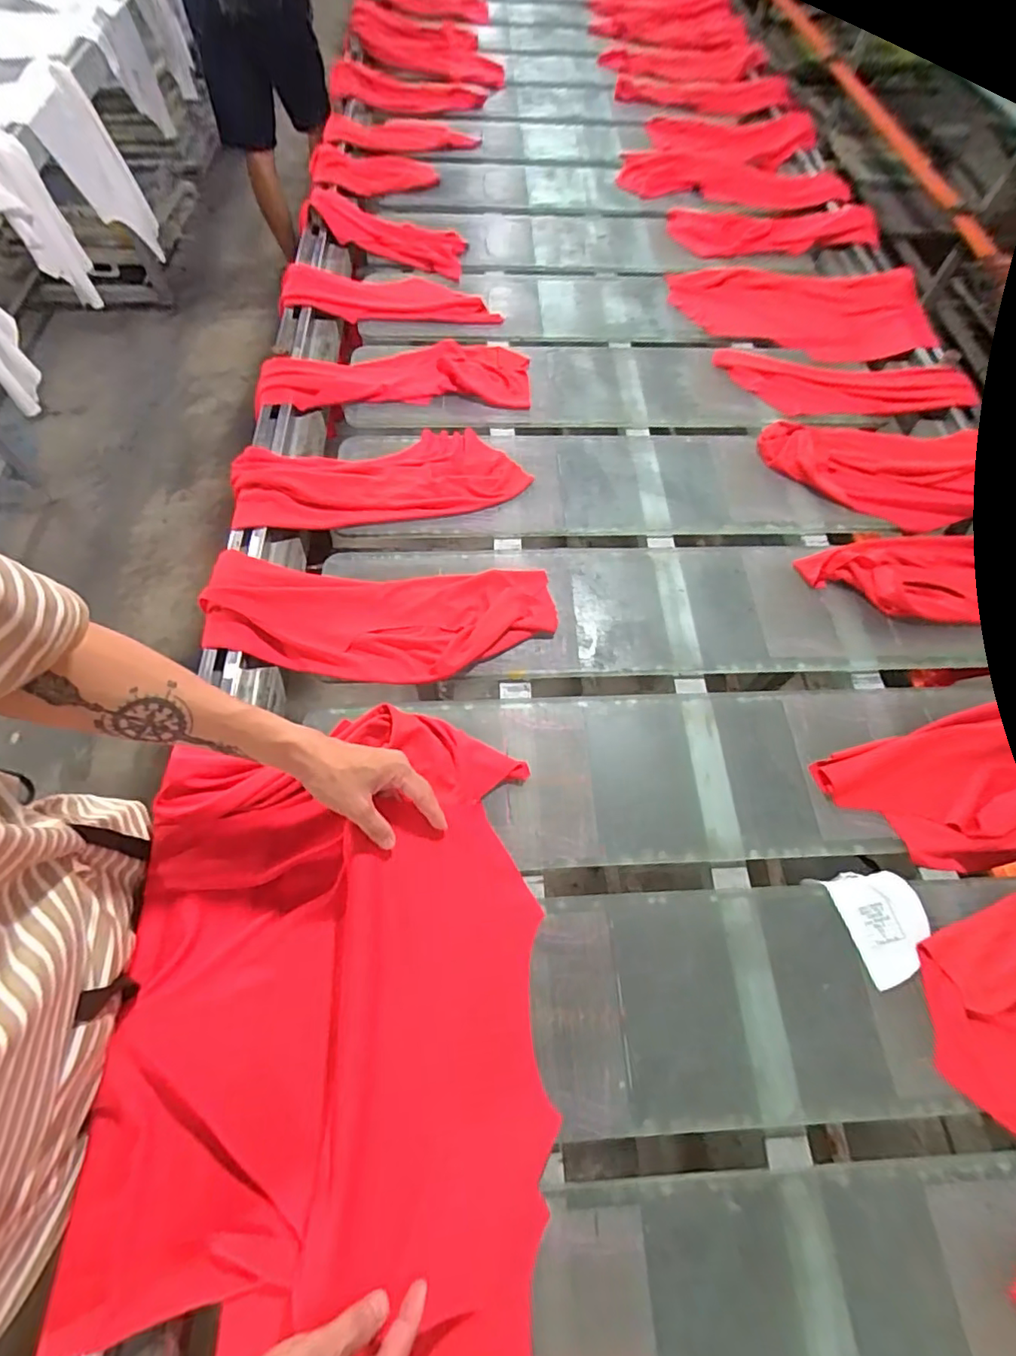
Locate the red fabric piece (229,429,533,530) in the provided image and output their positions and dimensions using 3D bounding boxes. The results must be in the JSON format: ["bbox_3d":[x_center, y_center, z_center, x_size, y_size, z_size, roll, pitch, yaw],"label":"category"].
[{"bbox_3d":[-0.189,-0.309,0.839,0.422,0.053,0.169,-11,62,-7],"label":"red fabric piece"}]

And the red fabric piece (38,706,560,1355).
[{"bbox_3d":[-0.162,0.269,0.540,0.366,0.066,0.477,-3,62,-3],"label":"red fabric piece"}]

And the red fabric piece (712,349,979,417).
[{"bbox_3d":[0.579,-0.526,1.007,0.409,0.044,0.155,4,61,1],"label":"red fabric piece"}]

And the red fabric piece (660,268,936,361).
[{"bbox_3d":[0.556,-0.718,1.107,0.476,0.069,0.245,7,61,2],"label":"red fabric piece"}]

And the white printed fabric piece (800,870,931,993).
[{"bbox_3d":[0.386,0.253,0.585,0.098,0.004,0.106,-9,62,-7],"label":"white printed fabric piece"}]

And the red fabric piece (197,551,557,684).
[{"bbox_3d":[-0.156,-0.078,0.709,0.431,0.060,0.166,-3,62,-3],"label":"red fabric piece"}]

